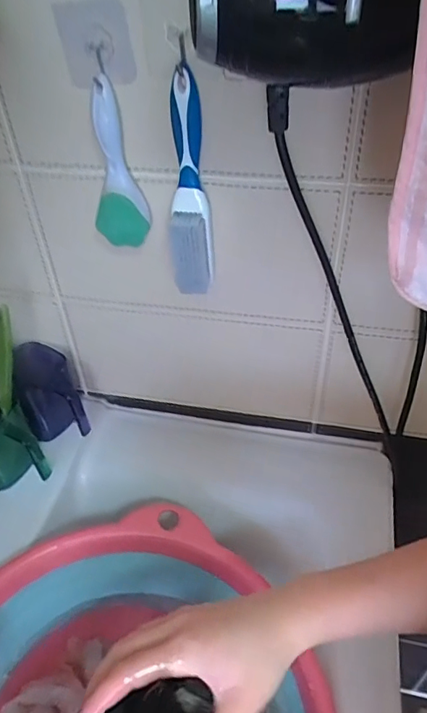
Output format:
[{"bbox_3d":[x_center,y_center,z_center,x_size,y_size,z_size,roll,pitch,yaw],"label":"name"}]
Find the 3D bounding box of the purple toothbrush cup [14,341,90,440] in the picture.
[{"bbox_3d":[-0.203,0.045,0.621,0.067,0.088,0.095,-19,44,-17],"label":"purple toothbrush cup"}]

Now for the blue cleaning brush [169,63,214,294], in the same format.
[{"bbox_3d":[-0.022,-0.136,0.432,0.037,0.182,0.033,-8,42,-5],"label":"blue cleaning brush"}]

